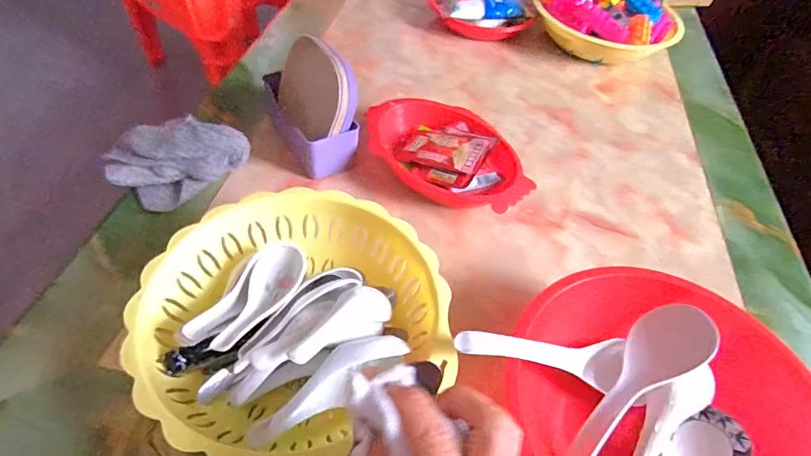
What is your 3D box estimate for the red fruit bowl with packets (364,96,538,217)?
[{"bbox_3d":[0.055,-0.089,0.579,0.216,0.049,0.138,33,54,22],"label":"red fruit bowl with packets"}]

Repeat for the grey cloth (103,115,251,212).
[{"bbox_3d":[-0.257,-0.080,0.525,0.136,0.068,0.088,-34,60,-29],"label":"grey cloth"}]

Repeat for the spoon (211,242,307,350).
[{"bbox_3d":[-0.121,0.064,0.393,0.043,0.035,0.122,12,34,5],"label":"spoon"}]

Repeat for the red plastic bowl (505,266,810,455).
[{"bbox_3d":[0.197,0.159,0.369,0.240,0.077,0.242,3,49,-3],"label":"red plastic bowl"}]

